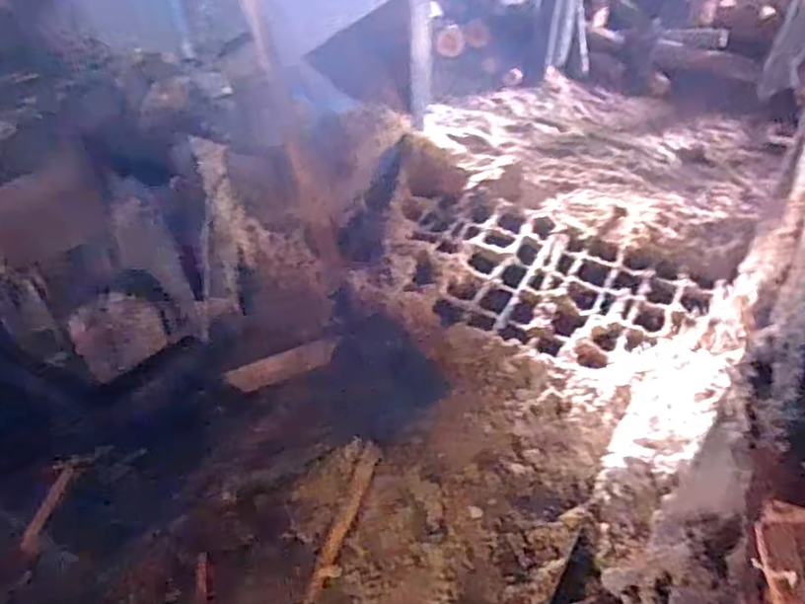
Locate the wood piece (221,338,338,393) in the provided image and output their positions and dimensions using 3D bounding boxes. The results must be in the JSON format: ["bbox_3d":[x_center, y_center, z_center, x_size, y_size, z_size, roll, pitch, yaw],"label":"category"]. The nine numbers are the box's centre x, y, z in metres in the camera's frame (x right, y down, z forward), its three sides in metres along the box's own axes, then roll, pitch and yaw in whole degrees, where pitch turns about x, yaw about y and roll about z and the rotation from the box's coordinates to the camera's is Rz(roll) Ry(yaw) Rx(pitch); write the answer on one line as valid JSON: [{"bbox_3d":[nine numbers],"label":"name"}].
[{"bbox_3d":[-0.284,0.152,1.545,0.261,0.018,0.064,-20,92,-15],"label":"wood piece"}]

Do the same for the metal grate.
[{"bbox_3d":[0.373,-0.085,1.876,0.897,0.050,0.561,17,52,17],"label":"metal grate"}]

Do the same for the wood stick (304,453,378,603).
[{"bbox_3d":[-0.126,0.473,1.364,0.040,0.021,0.356,13,45,13],"label":"wood stick"}]

